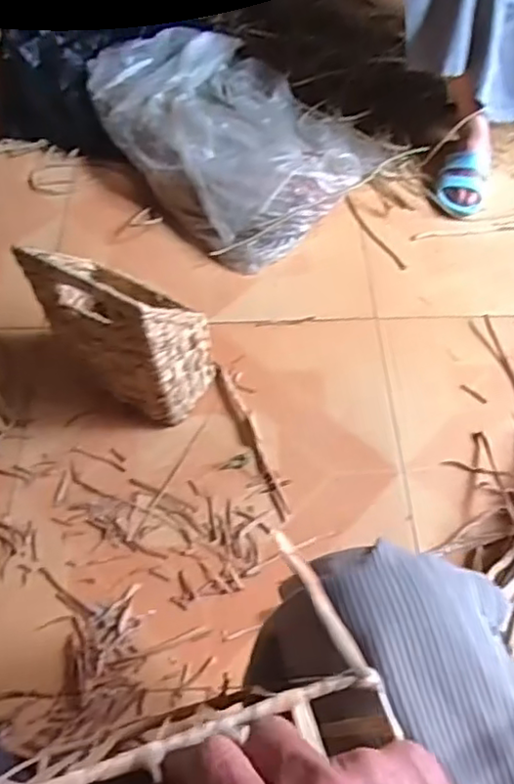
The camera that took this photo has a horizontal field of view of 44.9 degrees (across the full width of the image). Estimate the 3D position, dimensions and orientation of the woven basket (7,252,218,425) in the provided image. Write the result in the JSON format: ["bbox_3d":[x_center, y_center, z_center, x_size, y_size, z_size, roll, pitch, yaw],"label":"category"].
[{"bbox_3d":[-0.194,-0.098,0.911,0.221,0.292,0.123,26,60,15],"label":"woven basket"}]

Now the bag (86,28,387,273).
[{"bbox_3d":[-0.082,-0.554,1.300,0.436,0.110,0.636,-39,67,-22],"label":"bag"}]

